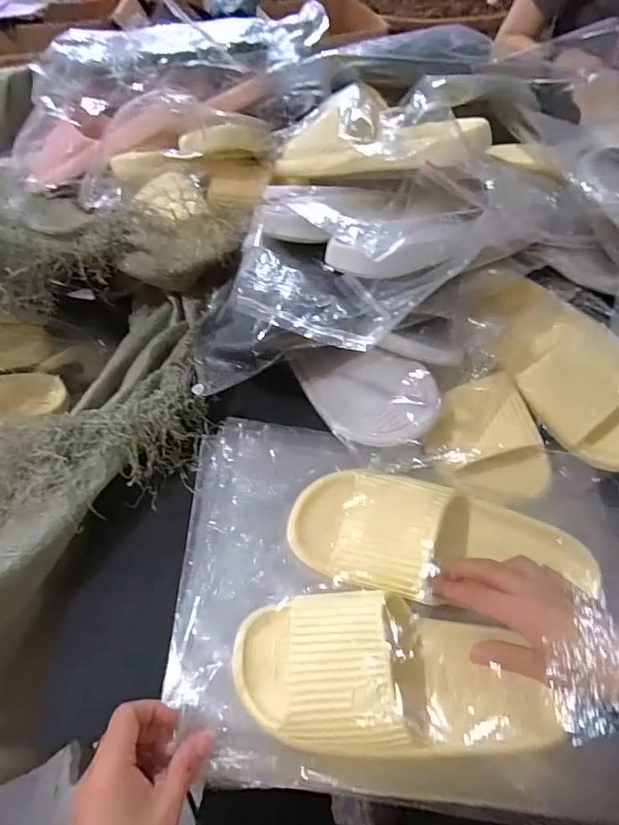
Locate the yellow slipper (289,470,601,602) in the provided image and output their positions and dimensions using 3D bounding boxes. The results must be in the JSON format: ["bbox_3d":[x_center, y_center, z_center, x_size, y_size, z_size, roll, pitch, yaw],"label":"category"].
[{"bbox_3d":[0.110,0.108,0.423,0.247,0.075,0.094,5,55,4],"label":"yellow slipper"}]

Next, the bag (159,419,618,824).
[{"bbox_3d":[0.085,0.145,0.392,0.414,0.095,0.277,7,55,7],"label":"bag"}]

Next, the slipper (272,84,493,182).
[{"bbox_3d":[0.060,-0.275,0.473,0.228,0.067,0.097,23,57,39],"label":"slipper"}]

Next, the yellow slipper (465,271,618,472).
[{"bbox_3d":[0.244,-0.046,0.460,0.101,0.054,0.217,-43,85,11],"label":"yellow slipper"}]

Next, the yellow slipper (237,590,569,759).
[{"bbox_3d":[0.064,0.195,0.351,0.235,0.080,0.098,10,56,1],"label":"yellow slipper"}]

